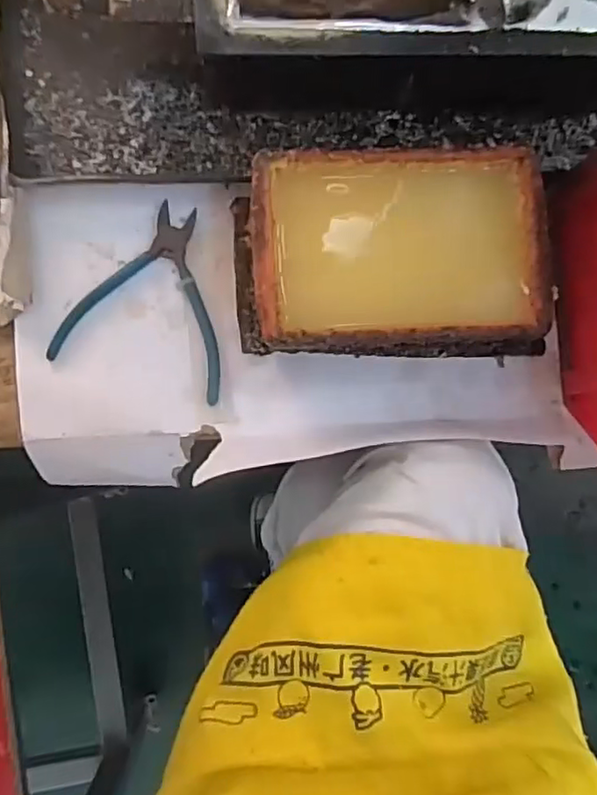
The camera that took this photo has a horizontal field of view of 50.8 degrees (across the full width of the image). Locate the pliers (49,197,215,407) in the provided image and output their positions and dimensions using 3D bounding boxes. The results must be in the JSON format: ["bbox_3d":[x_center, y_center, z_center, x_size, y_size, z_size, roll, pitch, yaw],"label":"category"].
[{"bbox_3d":[-0.103,-0.076,0.470,0.124,0.006,0.133,18,84,-4],"label":"pliers"}]

